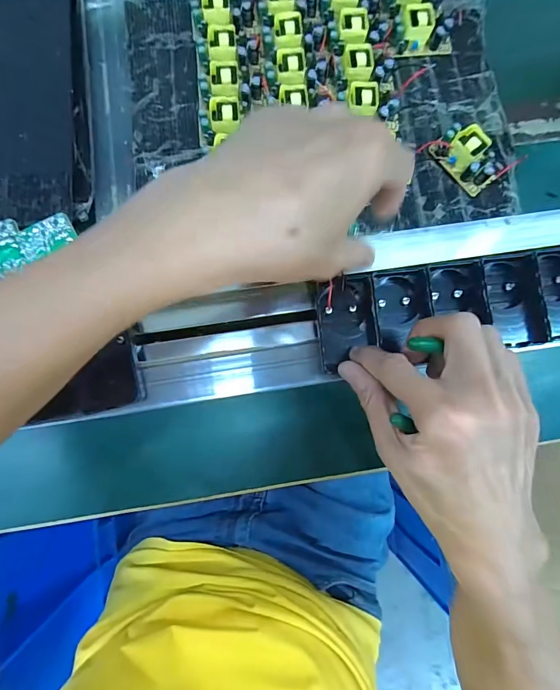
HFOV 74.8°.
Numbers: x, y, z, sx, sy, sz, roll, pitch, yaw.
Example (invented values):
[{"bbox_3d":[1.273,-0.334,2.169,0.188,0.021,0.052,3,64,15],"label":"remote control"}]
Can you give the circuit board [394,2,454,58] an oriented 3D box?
[{"bbox_3d":[0.141,-0.307,0.357,0.058,0.023,0.030,-6,82,-2],"label":"circuit board"}]

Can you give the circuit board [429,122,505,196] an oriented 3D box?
[{"bbox_3d":[0.176,-0.175,0.341,0.038,0.026,0.062,-40,84,-7],"label":"circuit board"}]

